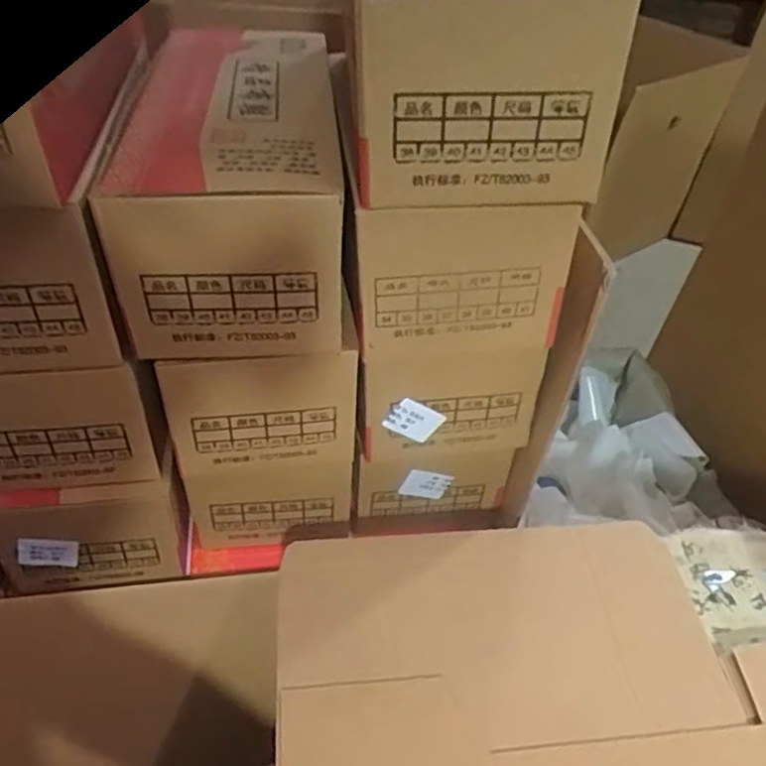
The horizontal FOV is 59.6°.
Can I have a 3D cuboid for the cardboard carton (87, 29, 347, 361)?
[{"bbox_3d":[-0.095,-0.146,0.458,0.124,0.103,0.276,0,43,-6],"label":"cardboard carton"}]

